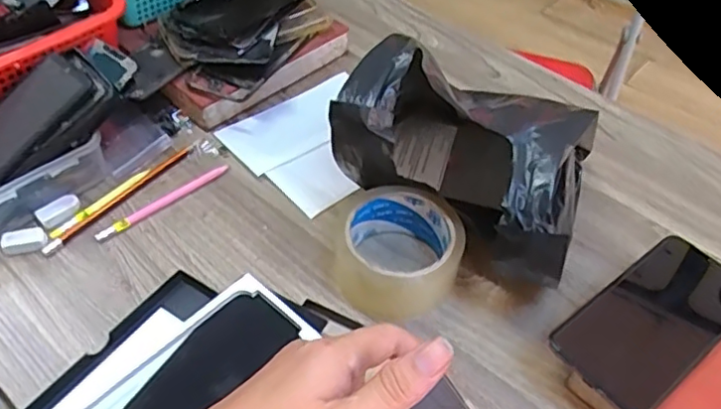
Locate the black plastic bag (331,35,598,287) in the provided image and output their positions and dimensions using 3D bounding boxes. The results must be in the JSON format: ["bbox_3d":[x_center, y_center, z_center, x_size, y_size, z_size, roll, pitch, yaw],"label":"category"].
[{"bbox_3d":[0.089,-0.043,0.497,0.179,0.145,0.195,21,50,15],"label":"black plastic bag"}]

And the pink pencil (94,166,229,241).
[{"bbox_3d":[-0.170,-0.004,0.538,0.125,0.005,0.012,-32,57,-28],"label":"pink pencil"}]

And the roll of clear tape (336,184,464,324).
[{"bbox_3d":[0.030,0.037,0.481,0.092,0.056,0.096,2,48,-2],"label":"roll of clear tape"}]

